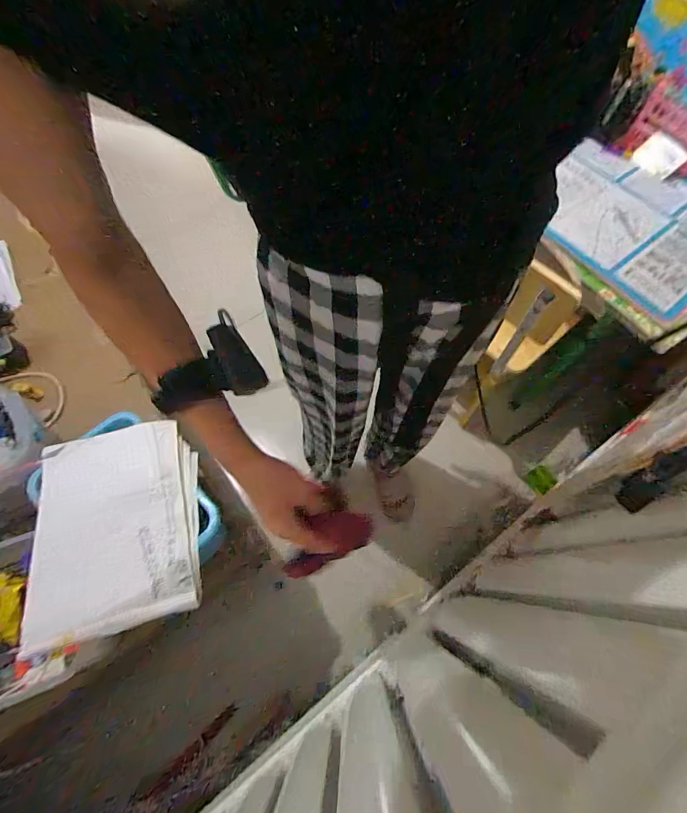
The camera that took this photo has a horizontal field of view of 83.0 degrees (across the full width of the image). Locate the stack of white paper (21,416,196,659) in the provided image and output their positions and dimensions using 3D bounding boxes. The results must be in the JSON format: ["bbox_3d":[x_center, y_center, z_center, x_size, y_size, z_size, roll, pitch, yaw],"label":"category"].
[{"bbox_3d":[-0.334,0.166,0.583,0.222,0.053,0.300,-15,63,-6],"label":"stack of white paper"}]

